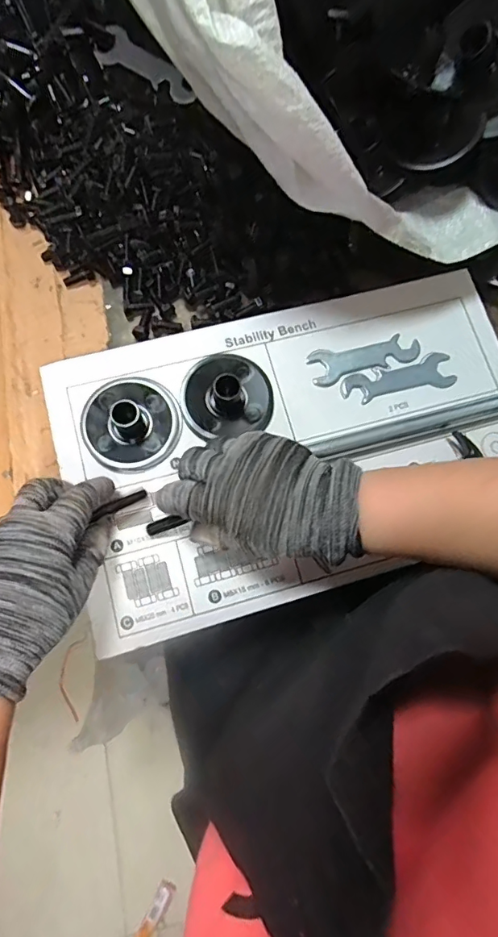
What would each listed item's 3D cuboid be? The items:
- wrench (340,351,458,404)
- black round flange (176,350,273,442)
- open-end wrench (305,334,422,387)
[{"bbox_3d":[0.120,-0.072,0.394,0.093,0.006,0.027,-13,78,-4],"label":"wrench"},{"bbox_3d":[-0.019,-0.061,0.374,0.070,0.024,0.065,0,77,-1],"label":"black round flange"},{"bbox_3d":[0.095,-0.091,0.395,0.093,0.004,0.029,-15,78,-4],"label":"open-end wrench"}]

